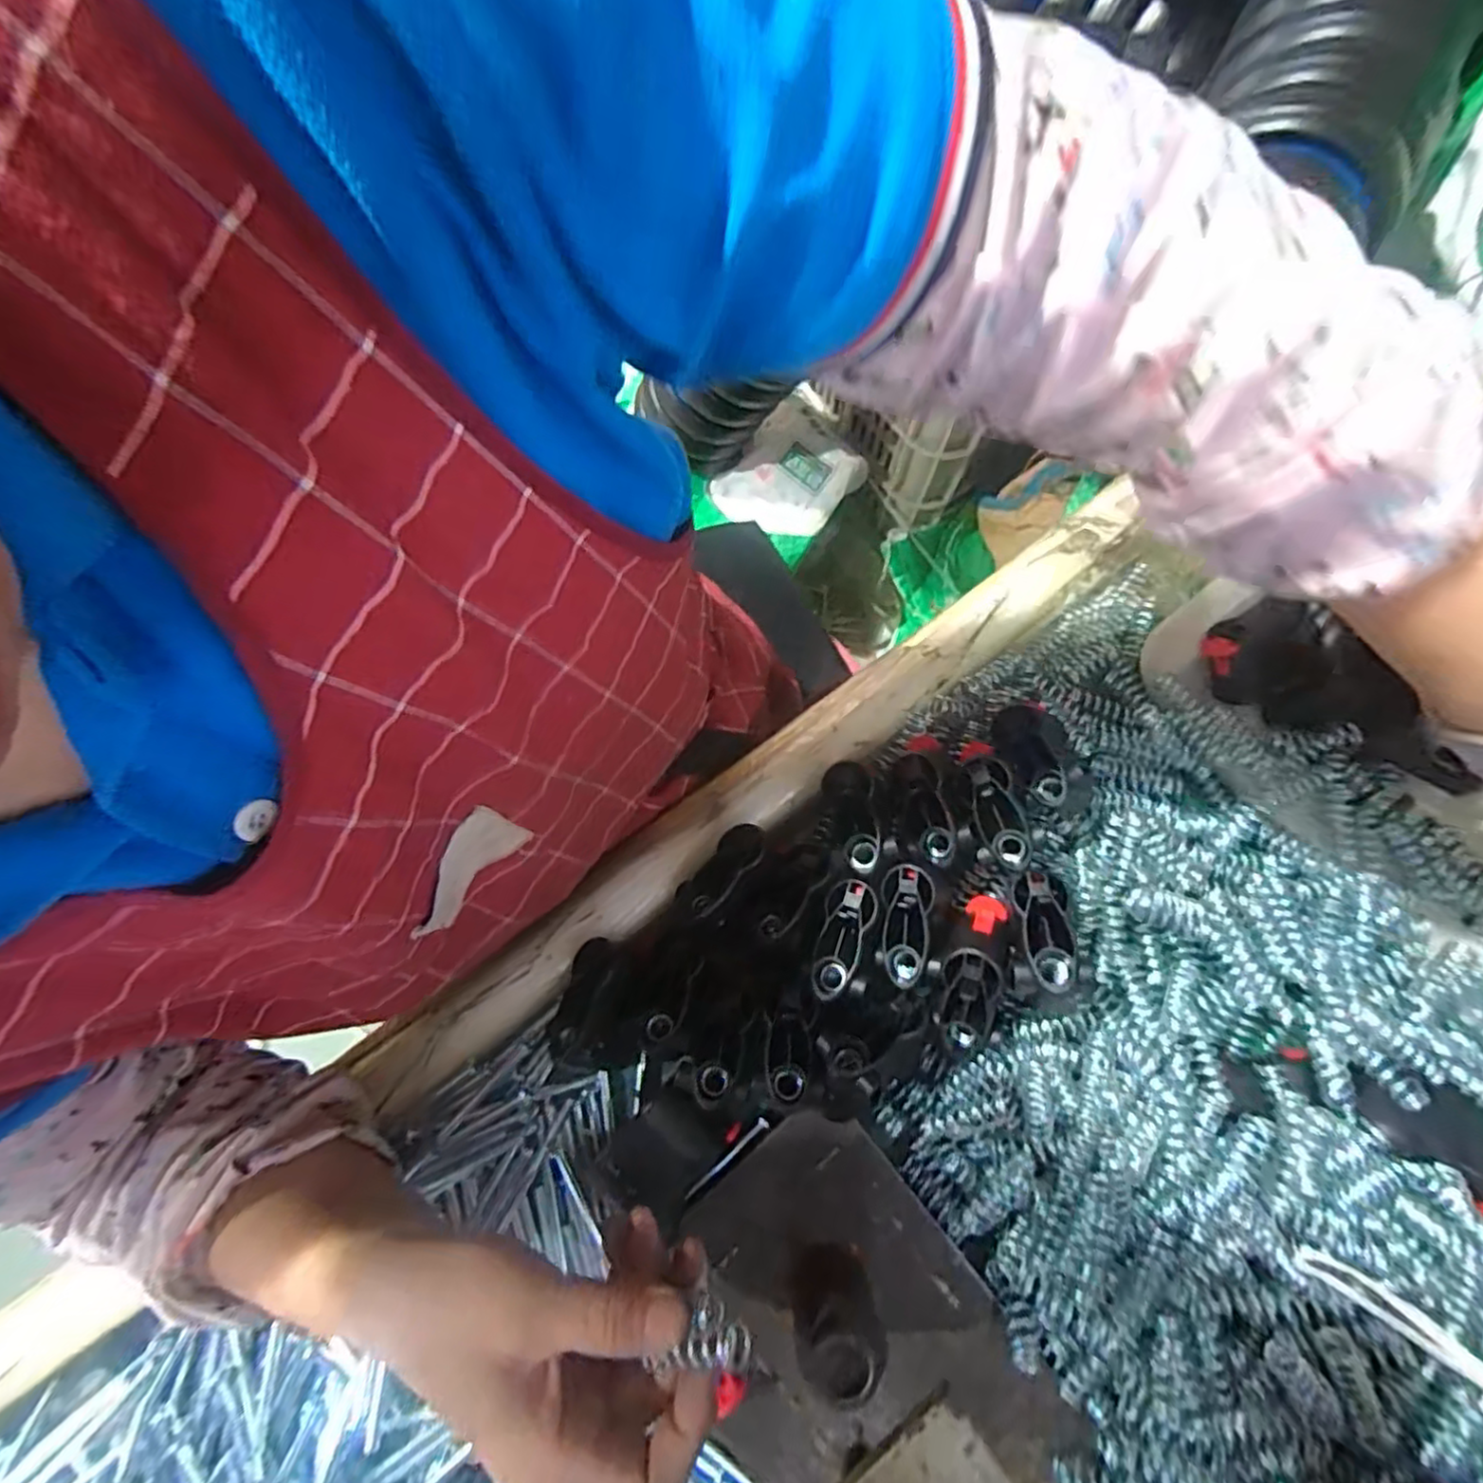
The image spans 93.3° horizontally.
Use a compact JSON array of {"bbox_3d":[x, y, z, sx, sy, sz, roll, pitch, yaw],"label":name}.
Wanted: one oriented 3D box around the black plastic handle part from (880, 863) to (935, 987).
[{"bbox_3d":[0.087,0.097,0.370,0.024,0.017,0.060,4,92,1],"label":"black plastic handle part"}]

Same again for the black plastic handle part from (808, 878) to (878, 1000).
[{"bbox_3d":[0.053,0.104,0.368,0.023,0.009,0.060,19,74,6],"label":"black plastic handle part"}]

